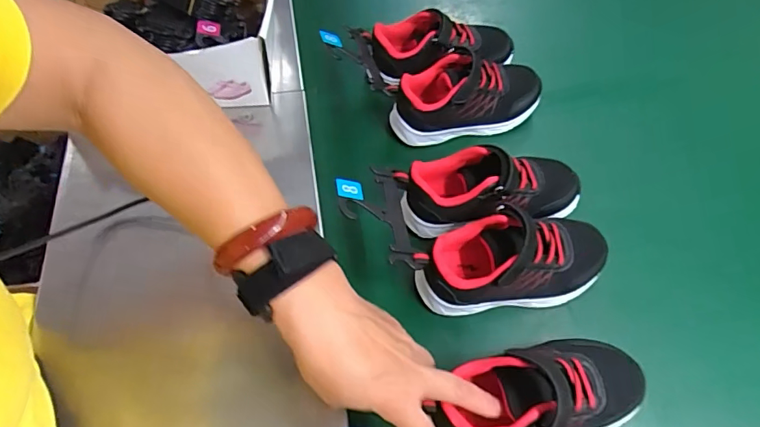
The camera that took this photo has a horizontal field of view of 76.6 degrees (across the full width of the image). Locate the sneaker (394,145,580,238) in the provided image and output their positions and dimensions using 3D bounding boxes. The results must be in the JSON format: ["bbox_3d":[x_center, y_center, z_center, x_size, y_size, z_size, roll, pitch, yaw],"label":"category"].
[{"bbox_3d":[0.104,-0.025,0.449,0.175,0.066,0.067,-5,59,-5],"label":"sneaker"}]

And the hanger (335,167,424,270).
[{"bbox_3d":[-0.004,0.002,0.402,0.062,0.016,0.097,5,54,-32],"label":"hanger"}]

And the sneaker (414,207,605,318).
[{"bbox_3d":[0.117,0.046,0.424,0.169,0.082,0.070,-7,59,-6],"label":"sneaker"}]

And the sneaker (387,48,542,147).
[{"bbox_3d":[0.096,-0.128,0.516,0.165,0.064,0.070,-13,60,-10],"label":"sneaker"}]

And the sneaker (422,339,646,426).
[{"bbox_3d":[0.123,0.133,0.356,0.161,0.072,0.070,-7,61,-16],"label":"sneaker"}]

